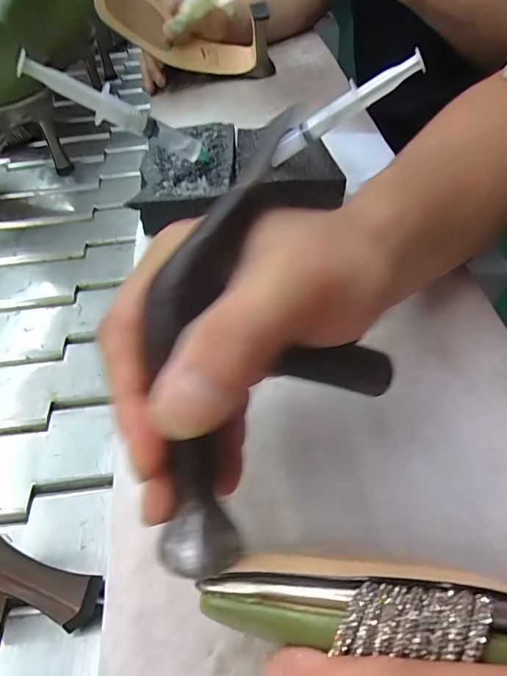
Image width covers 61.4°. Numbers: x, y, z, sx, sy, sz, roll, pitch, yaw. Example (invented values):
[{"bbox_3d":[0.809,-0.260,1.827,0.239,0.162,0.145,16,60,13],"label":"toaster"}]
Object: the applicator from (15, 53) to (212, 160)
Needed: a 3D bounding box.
[{"bbox_3d":[-0.095,-0.166,0.320,0.143,0.024,0.016,11,39,-39],"label":"applicator"}]

